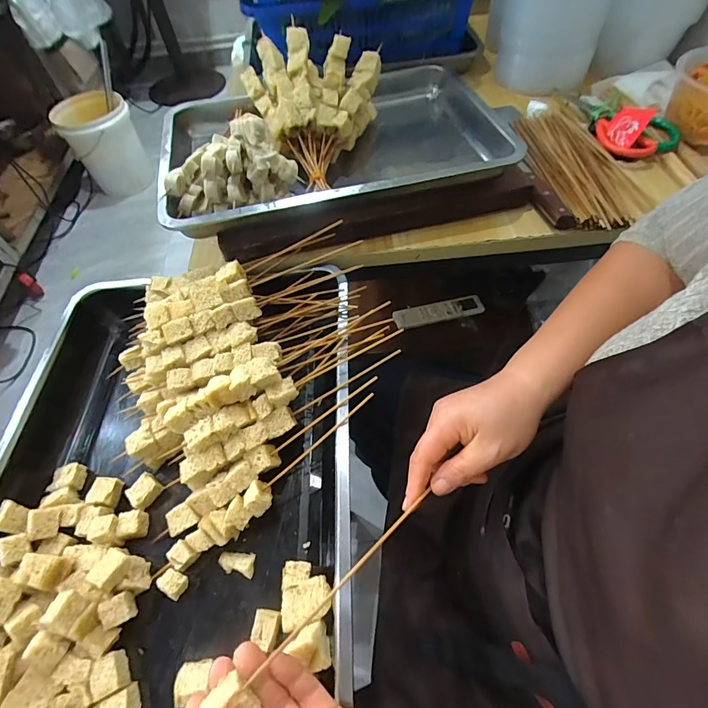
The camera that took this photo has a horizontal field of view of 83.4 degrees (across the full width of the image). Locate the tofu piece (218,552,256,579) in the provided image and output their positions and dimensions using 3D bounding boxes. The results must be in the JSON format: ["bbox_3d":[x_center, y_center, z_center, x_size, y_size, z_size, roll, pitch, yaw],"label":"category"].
[{"bbox_3d":[-0.118,0.211,0.400,0.037,0.007,0.021,2,57,5],"label":"tofu piece"}]

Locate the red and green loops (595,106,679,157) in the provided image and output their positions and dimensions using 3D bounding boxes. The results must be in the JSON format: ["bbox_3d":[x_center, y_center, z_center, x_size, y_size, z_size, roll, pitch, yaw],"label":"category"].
[{"bbox_3d":[0.445,-0.352,0.622,0.115,0.045,0.088,26,62,19],"label":"red and green loops"}]

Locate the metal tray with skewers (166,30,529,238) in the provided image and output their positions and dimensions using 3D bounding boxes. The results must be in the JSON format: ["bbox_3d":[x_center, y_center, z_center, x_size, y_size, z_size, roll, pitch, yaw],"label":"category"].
[{"bbox_3d":[-0.037,-0.340,0.585,0.488,0.140,0.339,-14,57,-6],"label":"metal tray with skewers"}]

